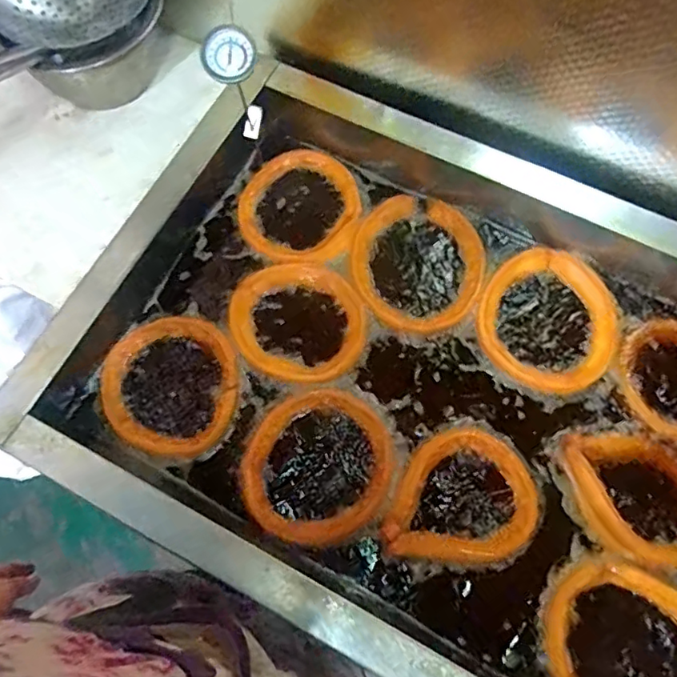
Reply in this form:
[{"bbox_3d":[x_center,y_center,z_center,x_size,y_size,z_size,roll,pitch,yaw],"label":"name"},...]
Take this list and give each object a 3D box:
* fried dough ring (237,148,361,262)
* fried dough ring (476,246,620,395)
[{"bbox_3d":[-0.053,-0.180,0.748,0.159,0.013,0.167,0,70,0],"label":"fried dough ring"},{"bbox_3d":[0.258,-0.023,0.679,0.172,0.017,0.171,0,70,0],"label":"fried dough ring"}]

